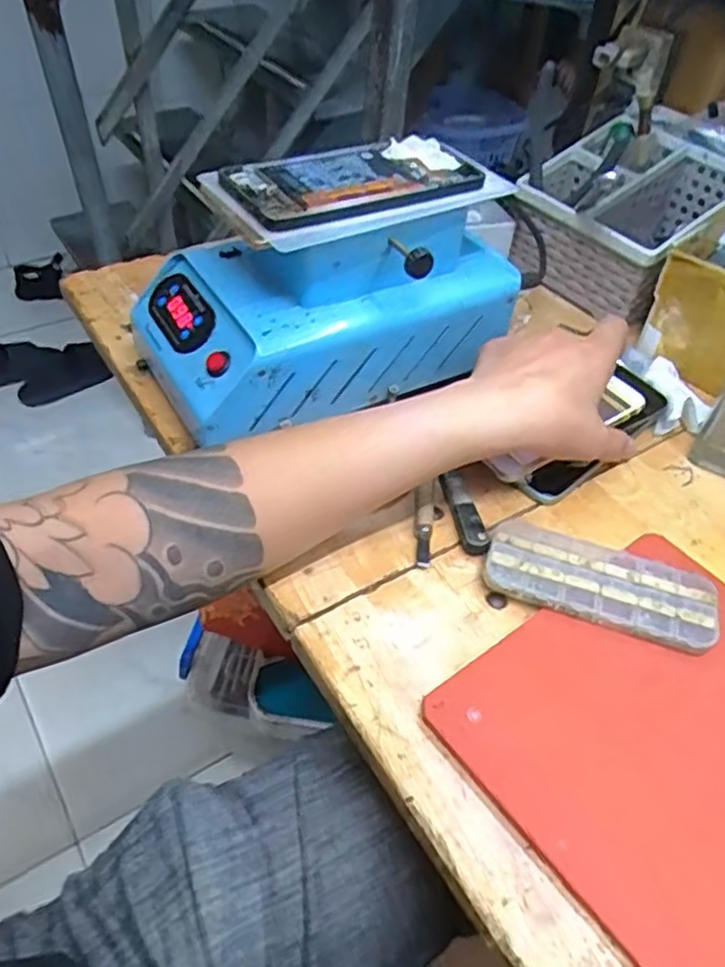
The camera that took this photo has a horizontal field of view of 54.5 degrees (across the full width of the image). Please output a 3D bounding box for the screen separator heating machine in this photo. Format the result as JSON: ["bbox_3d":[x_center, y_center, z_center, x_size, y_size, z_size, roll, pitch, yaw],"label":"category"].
[{"bbox_3d":[-0.010,-0.140,0.474,0.221,0.130,0.122,-18,51,-21],"label":"screen separator heating machine"}]

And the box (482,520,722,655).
[{"bbox_3d":[0.134,0.057,0.400,0.125,0.019,0.056,14,47,8],"label":"box"}]

